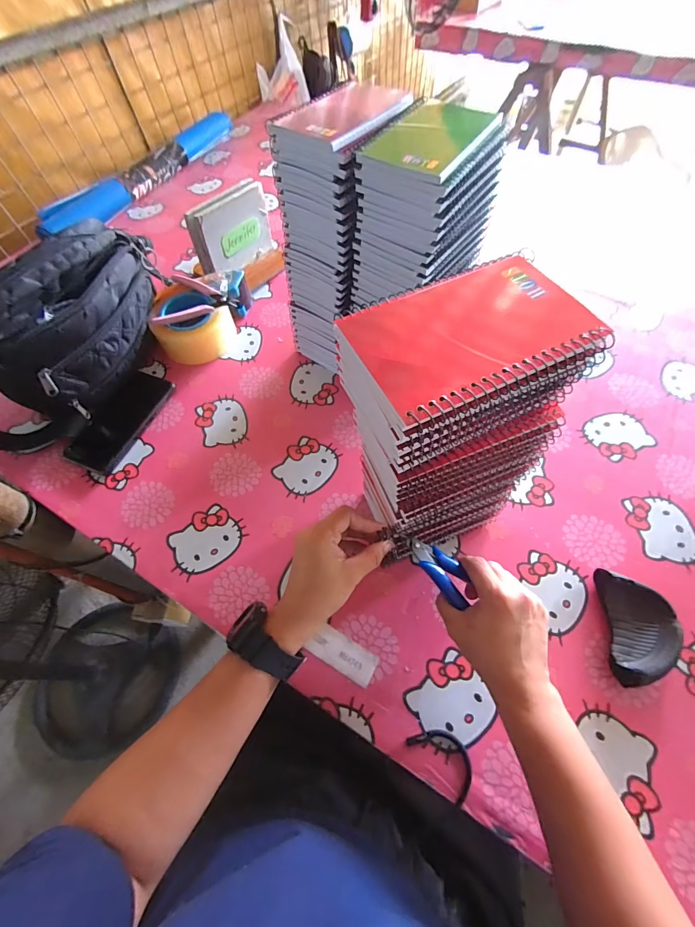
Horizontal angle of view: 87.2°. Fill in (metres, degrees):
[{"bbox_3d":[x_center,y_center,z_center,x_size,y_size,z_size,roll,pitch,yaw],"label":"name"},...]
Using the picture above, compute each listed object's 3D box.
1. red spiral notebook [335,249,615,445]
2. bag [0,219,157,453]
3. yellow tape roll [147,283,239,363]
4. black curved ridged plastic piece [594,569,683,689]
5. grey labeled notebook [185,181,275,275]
[{"bbox_3d":[0.068,-0.073,0.206,0.139,0.008,0.090,-24,63,-11],"label":"red spiral notebook"},{"bbox_3d":[-0.362,-0.177,0.500,0.097,0.183,0.333,24,65,14],"label":"bag"},{"bbox_3d":[-0.246,-0.224,0.583,0.115,0.064,0.119,-1,61,2],"label":"yellow tape roll"},{"bbox_3d":[0.298,0.169,0.372,0.064,0.029,0.103,7,62,6],"label":"black curved ridged plastic piece"},{"bbox_3d":[-0.202,-0.410,0.657,0.027,0.123,0.152,32,67,18],"label":"grey labeled notebook"}]

